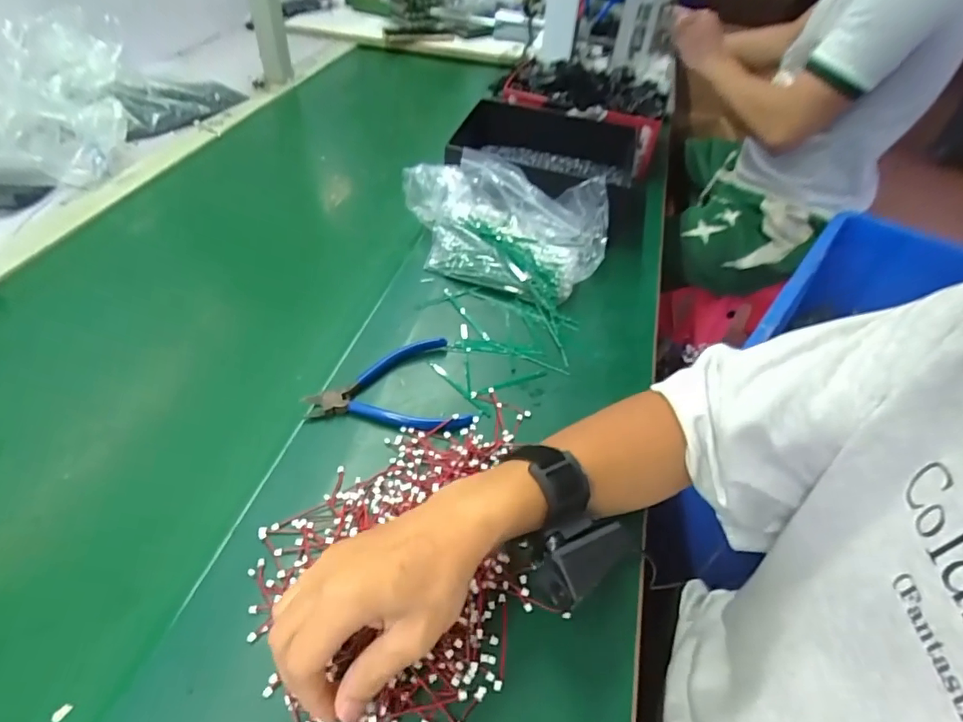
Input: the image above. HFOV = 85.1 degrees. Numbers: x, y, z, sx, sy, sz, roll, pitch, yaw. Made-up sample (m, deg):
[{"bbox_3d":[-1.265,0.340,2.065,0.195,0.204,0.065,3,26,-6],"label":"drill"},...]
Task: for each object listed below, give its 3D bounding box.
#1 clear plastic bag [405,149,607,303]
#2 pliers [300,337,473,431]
[{"bbox_3d":[0.022,-0.164,0.602,0.245,0.101,0.150,14,48,6],"label":"clear plastic bag"},{"bbox_3d":[-0.086,0.029,0.470,0.134,0.014,0.103,-10,50,-16],"label":"pliers"}]

